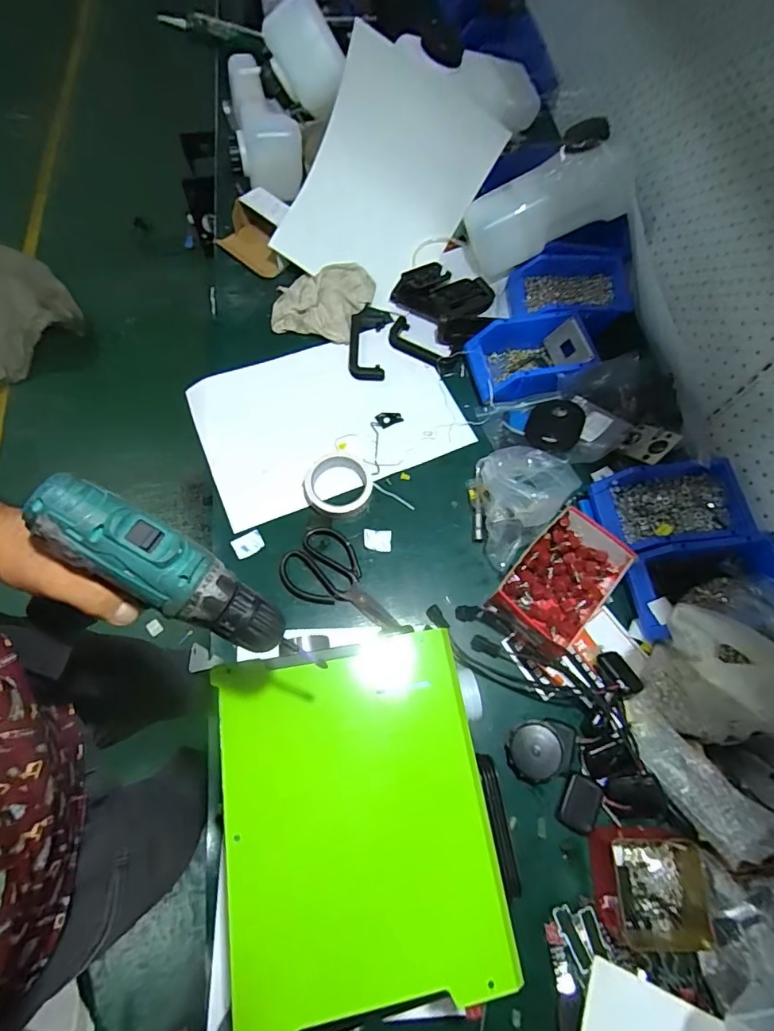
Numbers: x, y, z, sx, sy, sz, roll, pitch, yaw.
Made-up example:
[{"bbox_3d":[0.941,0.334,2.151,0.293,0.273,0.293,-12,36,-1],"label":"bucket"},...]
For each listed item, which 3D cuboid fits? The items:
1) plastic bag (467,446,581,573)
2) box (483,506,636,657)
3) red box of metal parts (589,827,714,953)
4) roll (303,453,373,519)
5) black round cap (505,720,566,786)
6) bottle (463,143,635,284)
[{"bbox_3d":[0.173,-0.035,0.677,0.127,0.096,0.174,40,71,13],"label":"plastic bag"},{"bbox_3d":[0.232,0.085,0.653,0.122,0.052,0.189,39,71,12],"label":"box"},{"bbox_3d":[0.296,0.402,0.536,0.122,0.042,0.101,1,67,-3],"label":"red box of metal parts"},{"bbox_3d":[-0.069,-0.046,0.713,0.100,0.027,0.091,1,67,-3],"label":"roll"},{"bbox_3d":[0.179,0.286,0.591,0.064,0.028,0.065,1,67,-3],"label":"black round cap"},{"bbox_3d":[0.264,-0.516,0.824,0.263,0.103,0.098,-20,67,17],"label":"bottle"}]

